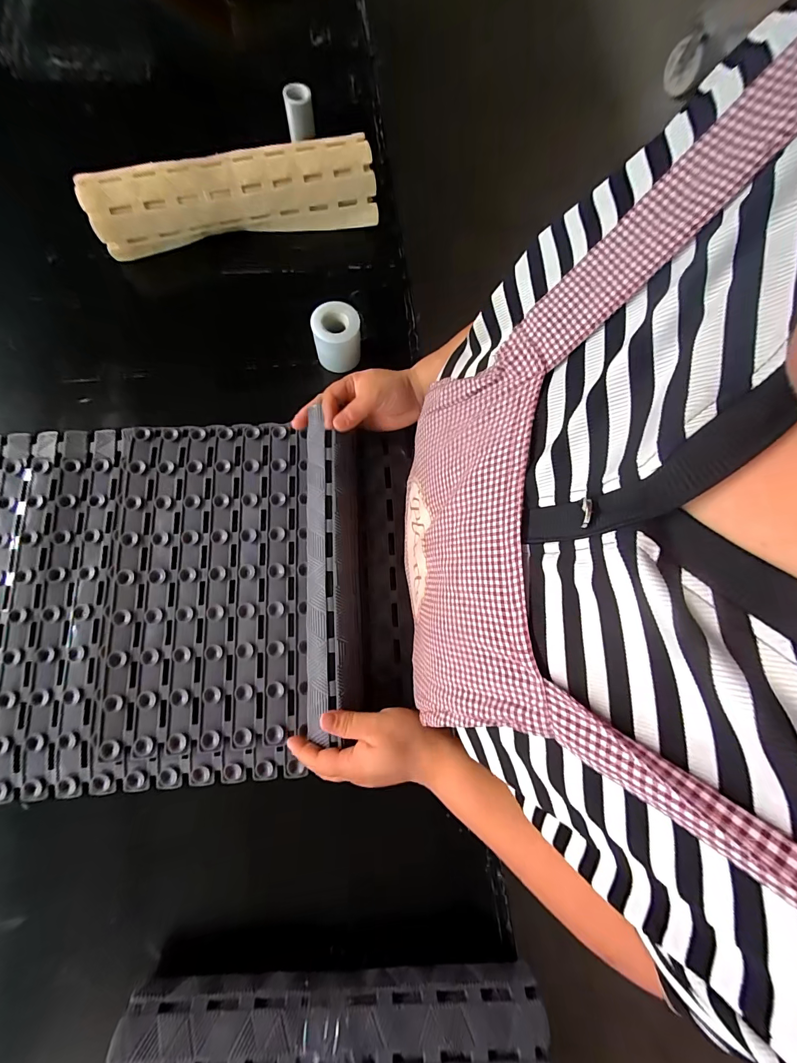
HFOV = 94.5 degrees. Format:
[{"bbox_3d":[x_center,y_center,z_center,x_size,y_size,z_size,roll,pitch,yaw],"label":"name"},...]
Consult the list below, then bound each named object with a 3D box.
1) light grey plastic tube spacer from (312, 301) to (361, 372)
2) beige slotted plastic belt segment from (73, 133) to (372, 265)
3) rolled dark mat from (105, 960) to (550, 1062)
[{"bbox_3d":[-0.086,-0.269,0.524,0.067,0.070,0.064,-11,78,-5],"label":"light grey plastic tube spacer"},{"bbox_3d":[-0.239,-0.503,0.568,0.411,0.101,0.084,-14,79,-6],"label":"beige slotted plastic belt segment"},{"bbox_3d":[-0.057,0.472,0.353,0.394,0.056,0.059,1,78,-2],"label":"rolled dark mat"}]

